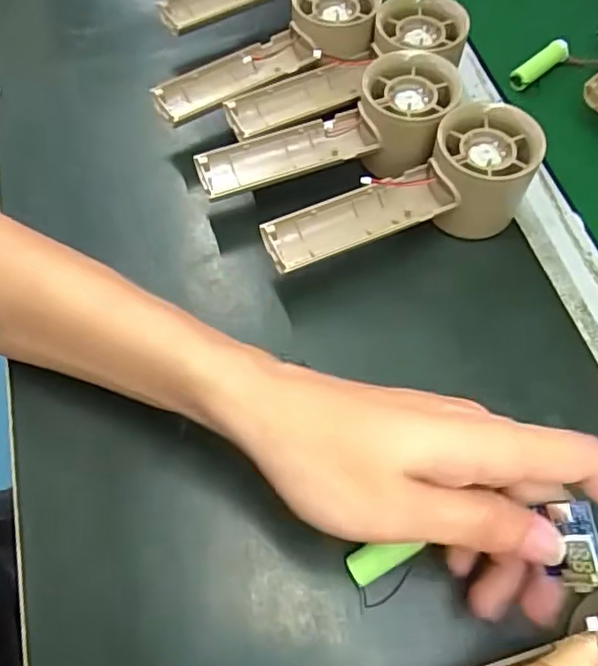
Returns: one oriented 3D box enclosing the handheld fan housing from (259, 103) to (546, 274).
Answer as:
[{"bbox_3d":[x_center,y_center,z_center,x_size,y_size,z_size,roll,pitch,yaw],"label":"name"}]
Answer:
[{"bbox_3d":[0.059,-0.067,0.336,0.155,0.062,0.054,-26,60,-13],"label":"handheld fan housing"}]

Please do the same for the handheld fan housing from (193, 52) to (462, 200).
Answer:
[{"bbox_3d":[0.018,-0.117,0.359,0.159,0.040,0.062,-16,62,5],"label":"handheld fan housing"}]

